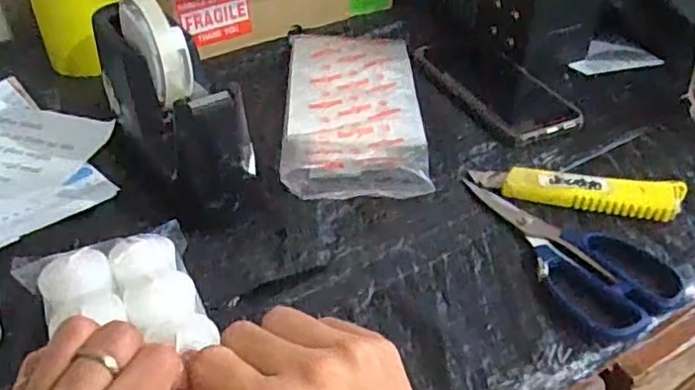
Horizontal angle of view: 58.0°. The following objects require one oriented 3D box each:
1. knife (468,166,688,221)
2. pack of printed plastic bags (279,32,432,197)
[{"bbox_3d":[0.172,-0.005,0.466,0.148,0.016,0.030,8,41,7],"label":"knife"},{"bbox_3d":[0.006,-0.088,0.549,0.115,0.027,0.243,0,41,-3],"label":"pack of printed plastic bags"}]

